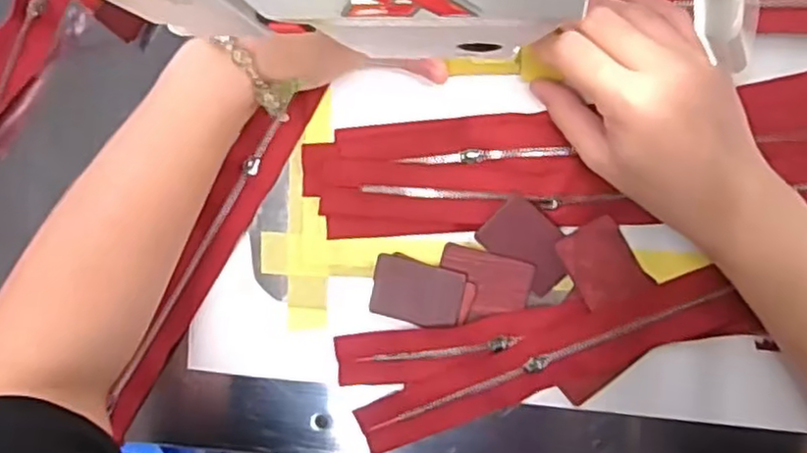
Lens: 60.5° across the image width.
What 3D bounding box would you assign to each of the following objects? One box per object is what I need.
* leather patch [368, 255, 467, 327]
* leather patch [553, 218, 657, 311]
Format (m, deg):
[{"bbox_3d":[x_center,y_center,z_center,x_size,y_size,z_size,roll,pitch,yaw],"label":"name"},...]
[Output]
[{"bbox_3d":[0.008,0.037,0.387,0.051,0.004,0.033,14,88,10],"label":"leather patch"},{"bbox_3d":[0.107,0.021,0.372,0.035,0.004,0.046,-30,89,8],"label":"leather patch"}]

